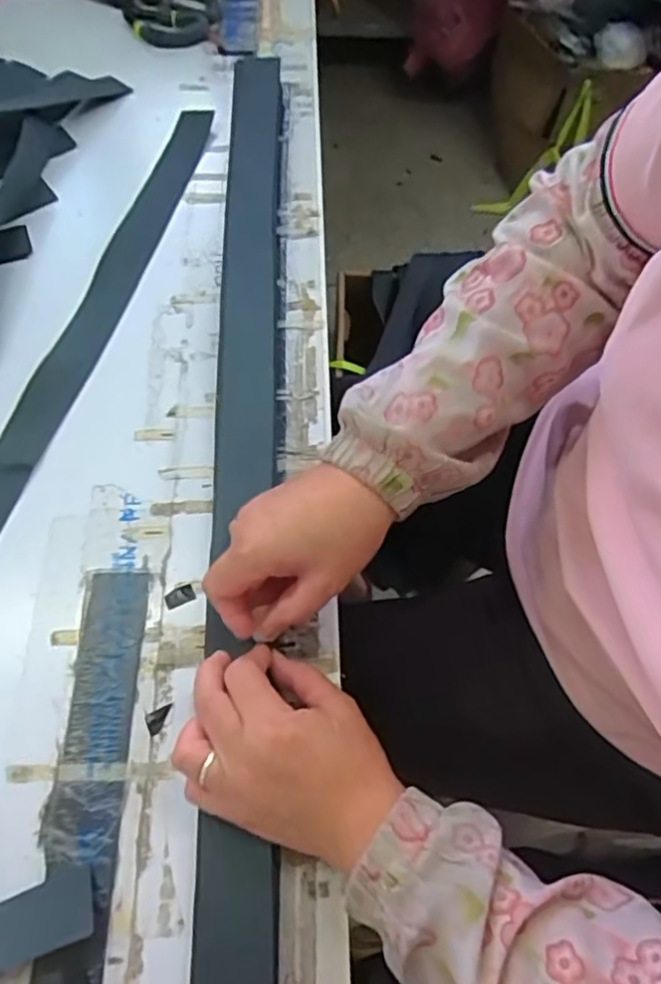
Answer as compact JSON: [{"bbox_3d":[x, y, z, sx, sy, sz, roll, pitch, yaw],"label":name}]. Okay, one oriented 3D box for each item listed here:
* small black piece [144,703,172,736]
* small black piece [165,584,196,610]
[{"bbox_3d":[-0.109,0.145,0.407,0.018,0.004,0.013,-25,68,-13],"label":"small black piece"},{"bbox_3d":[-0.104,0.071,0.440,0.020,0.004,0.013,-21,67,-12],"label":"small black piece"}]

